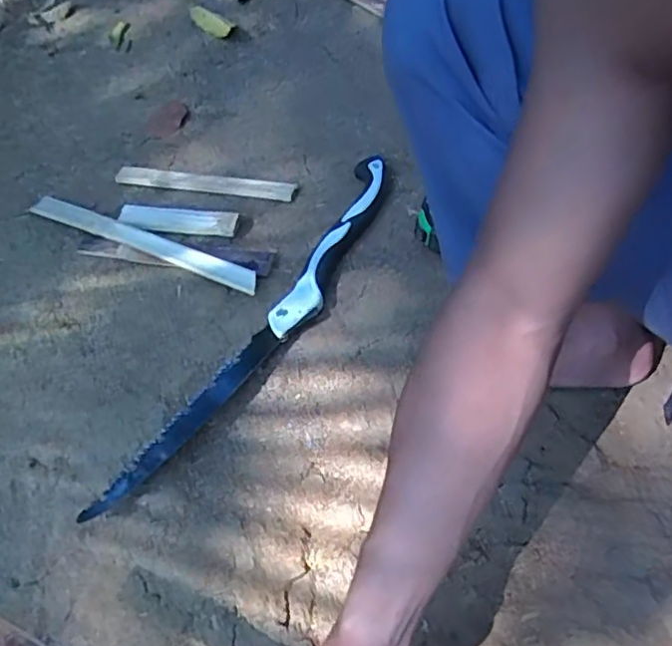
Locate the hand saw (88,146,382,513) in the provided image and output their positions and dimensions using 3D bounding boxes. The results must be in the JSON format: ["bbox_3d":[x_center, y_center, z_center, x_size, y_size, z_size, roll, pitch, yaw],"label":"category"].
[{"bbox_3d":[-0.071,-0.009,0.734,0.085,0.042,0.598,24,60,21],"label":"hand saw"}]

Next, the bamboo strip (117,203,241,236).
[{"bbox_3d":[-0.228,-0.148,0.866,0.180,0.008,0.046,8,56,11],"label":"bamboo strip"}]

